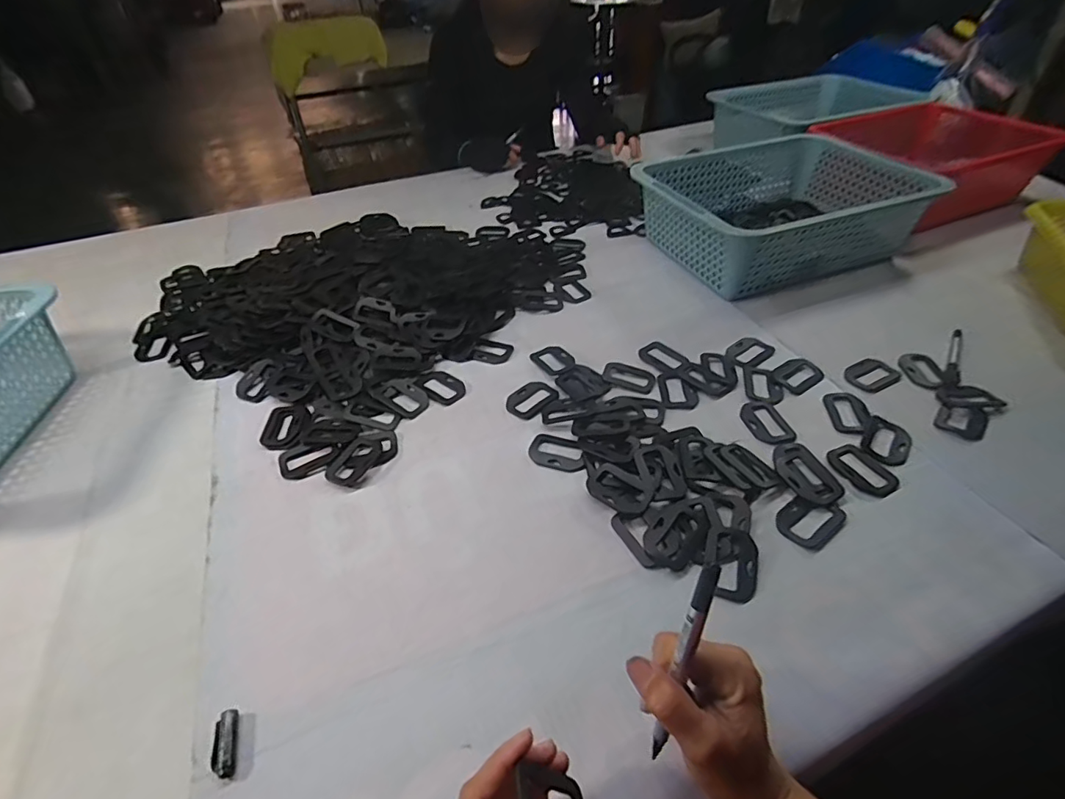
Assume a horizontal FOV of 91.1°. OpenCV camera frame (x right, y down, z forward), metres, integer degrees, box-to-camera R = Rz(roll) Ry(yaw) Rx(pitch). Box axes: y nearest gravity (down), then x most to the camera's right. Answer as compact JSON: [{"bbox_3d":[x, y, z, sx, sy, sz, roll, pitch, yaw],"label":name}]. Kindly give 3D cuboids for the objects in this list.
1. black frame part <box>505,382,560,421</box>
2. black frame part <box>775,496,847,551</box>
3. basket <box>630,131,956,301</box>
[{"bbox_3d":[-0.002,-0.001,0.613,0.047,0.004,0.061,33,53,32],"label":"black frame part"},{"bbox_3d":[0.251,0.110,0.475,0.062,0.006,0.045,-28,49,-25],"label":"black frame part"},{"bbox_3d":[0.384,-0.315,0.860,0.393,0.123,0.332,-17,45,-15],"label":"basket"}]

